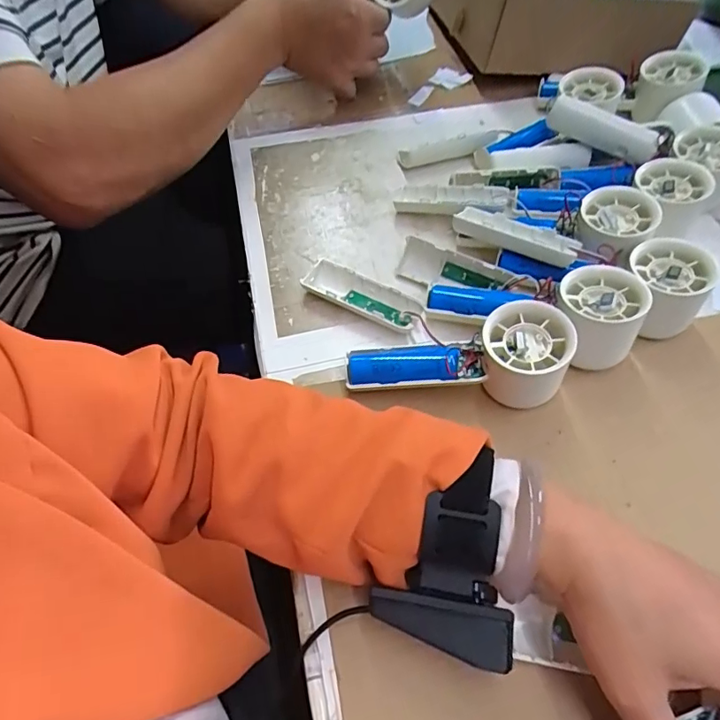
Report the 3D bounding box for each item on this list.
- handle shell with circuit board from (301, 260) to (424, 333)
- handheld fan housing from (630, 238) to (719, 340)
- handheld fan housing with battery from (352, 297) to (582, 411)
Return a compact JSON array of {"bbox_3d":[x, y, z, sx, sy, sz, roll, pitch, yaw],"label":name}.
[{"bbox_3d":[0.000,-0.049,0.407,0.093,0.017,0.032,23,60,15],"label":"handle shell with circuit board"},{"bbox_3d":[0.224,-0.051,0.385,0.056,0.053,0.058,-1,56,1],"label":"handheld fan housing"},{"bbox_3d":[0.066,0.005,0.348,0.143,0.056,0.056,-8,57,-4],"label":"handheld fan housing with battery"}]

